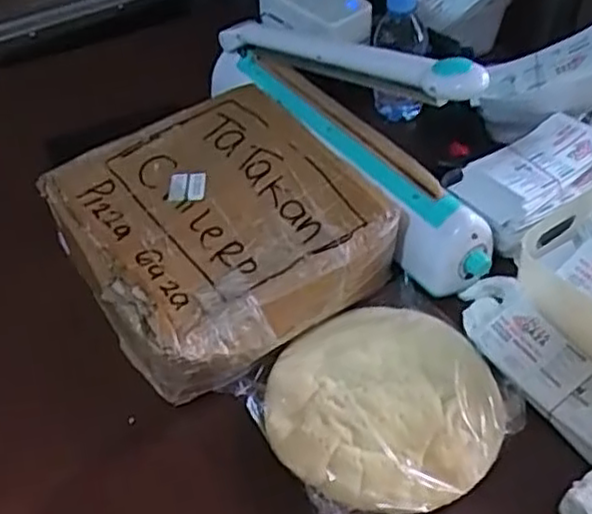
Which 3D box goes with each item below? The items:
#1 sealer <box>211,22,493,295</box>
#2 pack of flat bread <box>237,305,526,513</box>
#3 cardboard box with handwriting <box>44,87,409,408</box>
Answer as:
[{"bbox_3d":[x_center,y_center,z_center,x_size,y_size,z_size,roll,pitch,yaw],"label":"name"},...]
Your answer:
[{"bbox_3d":[0.041,-0.153,0.701,0.063,0.208,0.386,-29,52,-21],"label":"sealer"},{"bbox_3d":[0.073,0.121,0.591,0.196,0.024,0.181,-25,51,-18],"label":"pack of flat bread"},{"bbox_3d":[-0.073,-0.028,0.670,0.252,0.081,0.257,-28,52,-20],"label":"cardboard box with handwriting"}]

